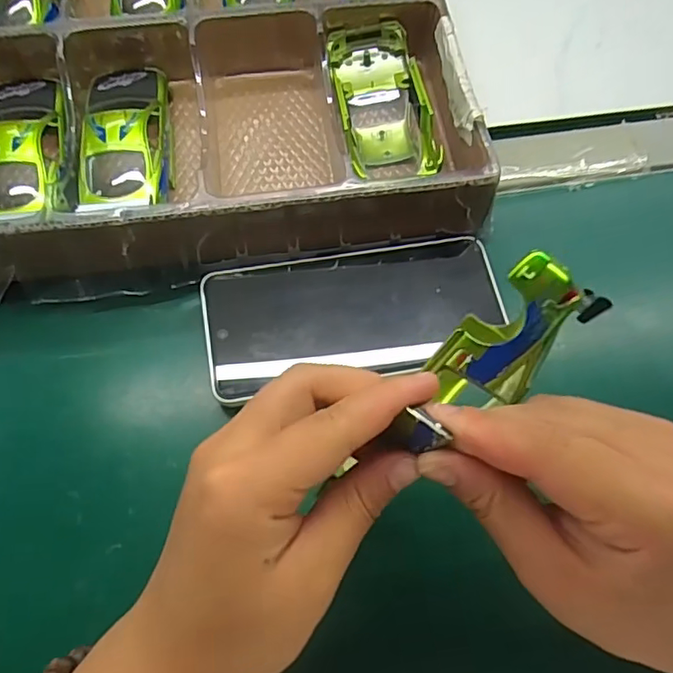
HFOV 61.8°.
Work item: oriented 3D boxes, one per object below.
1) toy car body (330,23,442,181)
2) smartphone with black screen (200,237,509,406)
[{"bbox_3d":[0.029,-0.144,0.357,0.054,0.036,0.127,-7,67,-2],"label":"toy car body"},{"bbox_3d":[0.011,-0.014,0.315,0.165,0.006,0.078,-9,65,-6],"label":"smartphone with black screen"}]

